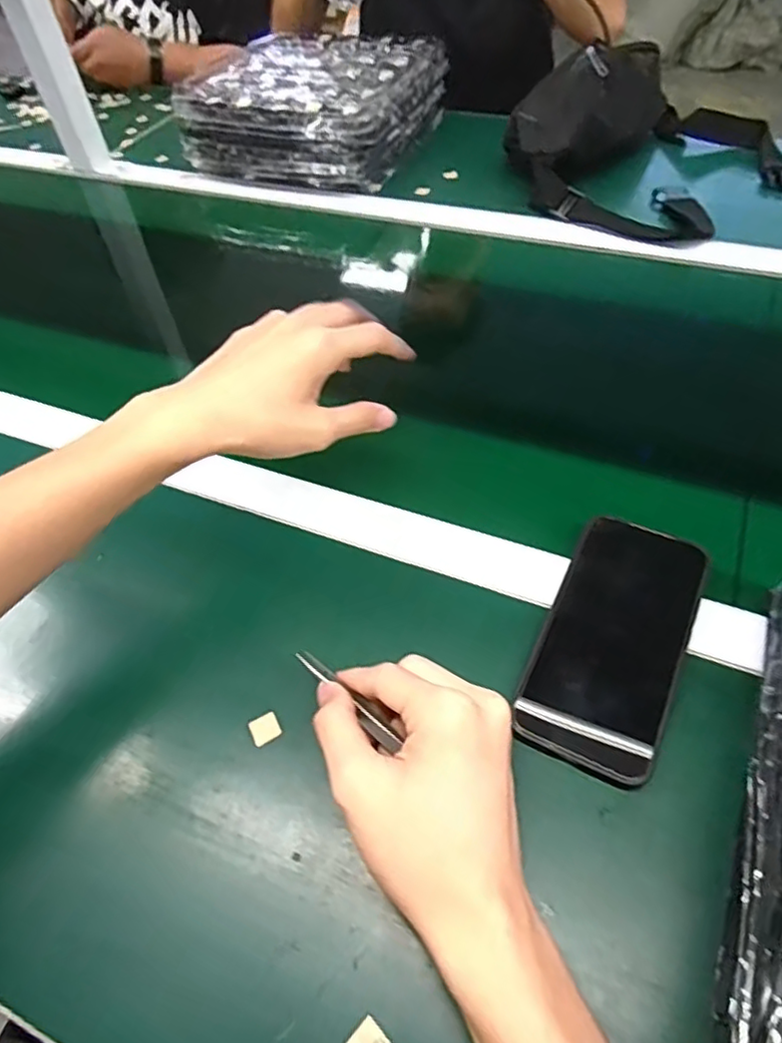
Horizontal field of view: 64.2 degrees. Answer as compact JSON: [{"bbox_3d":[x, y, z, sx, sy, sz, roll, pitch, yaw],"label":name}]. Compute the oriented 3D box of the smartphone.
[{"bbox_3d":[0.134,0.067,0.370,0.077,0.008,0.159,21,61,19],"label":"smartphone"}]

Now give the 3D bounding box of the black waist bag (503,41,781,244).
[{"bbox_3d":[0.302,-0.448,0.720,0.322,0.102,0.303,20,56,19],"label":"black waist bag"}]

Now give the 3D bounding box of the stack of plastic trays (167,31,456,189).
[{"bbox_3d":[-0.098,-0.559,0.840,0.268,0.092,0.267,15,55,16],"label":"stack of plastic trays"}]

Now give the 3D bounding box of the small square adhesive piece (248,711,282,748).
[{"bbox_3d":[-0.074,0.121,0.365,0.016,0.004,0.017,-26,55,-15],"label":"small square adhesive piece"}]

